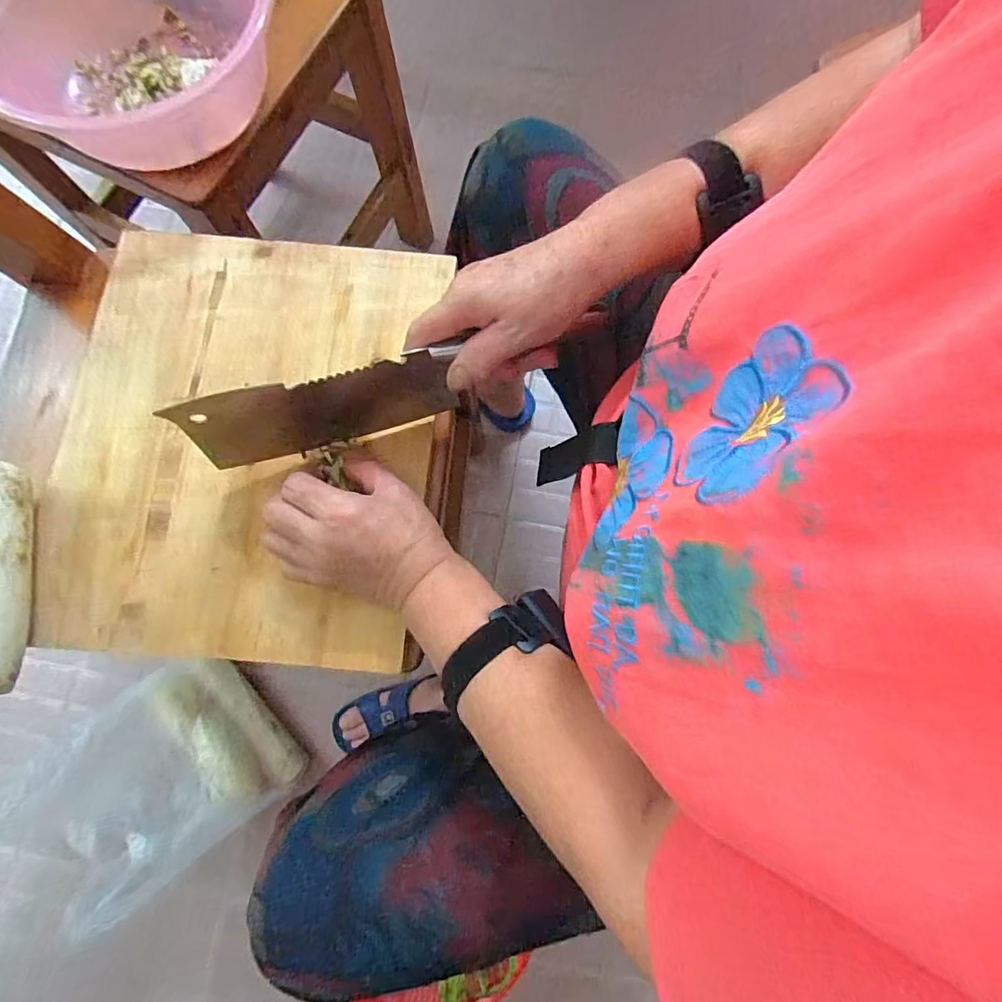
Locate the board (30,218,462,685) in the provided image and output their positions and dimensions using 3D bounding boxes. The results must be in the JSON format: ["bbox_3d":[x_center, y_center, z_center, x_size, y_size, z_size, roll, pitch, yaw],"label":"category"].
[{"bbox_3d":[-0.208,-0.055,0.429,0.293,0.019,0.351,3,78,1],"label":"board"}]

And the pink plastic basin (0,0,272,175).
[{"bbox_3d":[-0.330,-0.421,0.485,0.265,0.108,0.237,42,81,8],"label":"pink plastic basin"}]

